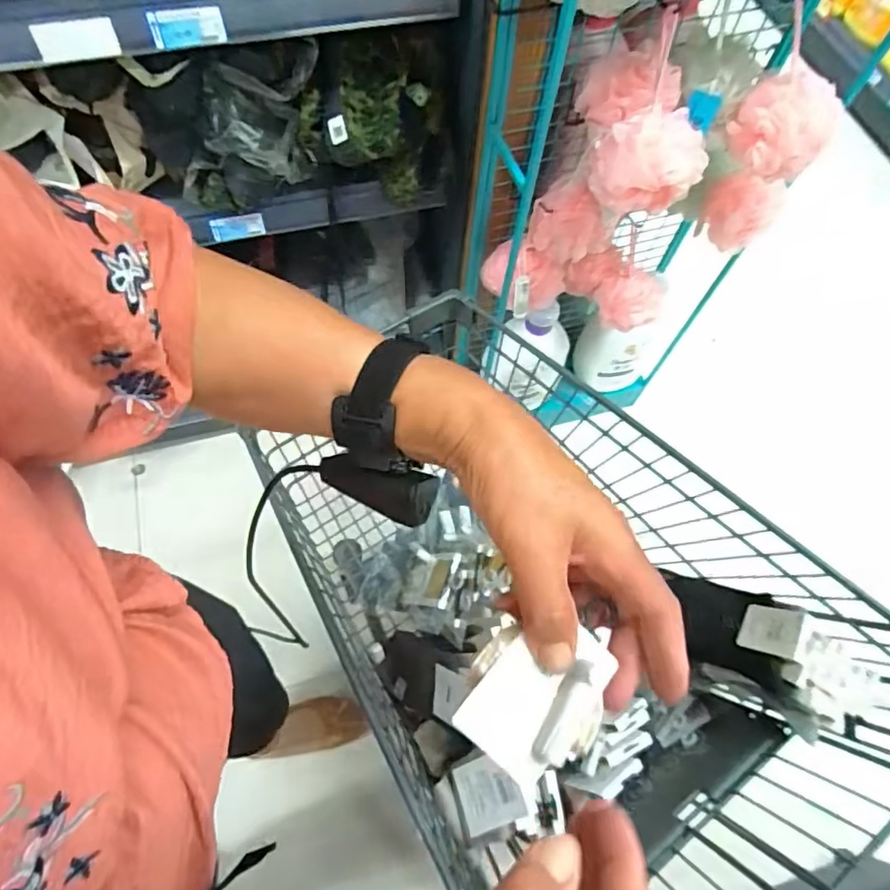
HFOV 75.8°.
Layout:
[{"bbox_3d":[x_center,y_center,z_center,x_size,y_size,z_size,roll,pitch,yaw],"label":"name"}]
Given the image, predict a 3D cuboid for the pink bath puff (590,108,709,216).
[{"bbox_3d":[0.250,-0.348,0.713,0.116,0.087,0.101,-13,66,-9],"label":"pink bath puff"}]

